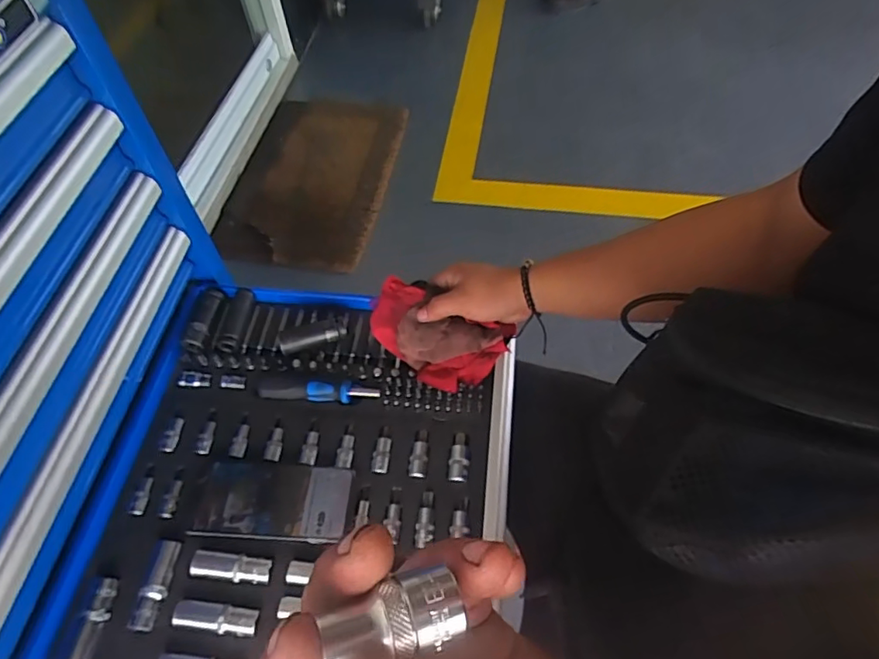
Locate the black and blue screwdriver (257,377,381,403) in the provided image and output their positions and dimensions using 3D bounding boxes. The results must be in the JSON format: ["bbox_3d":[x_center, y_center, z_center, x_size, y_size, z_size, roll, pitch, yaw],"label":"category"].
[{"bbox_3d":[-0.138,0.068,0.636,0.138,0.019,0.022,2,56,5],"label":"black and blue screwdriver"}]

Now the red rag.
[{"bbox_3d":[-0.005,0.008,0.613,0.149,0.080,0.078,15,58,13],"label":"red rag"}]

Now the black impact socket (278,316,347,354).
[{"bbox_3d":[-0.150,0.003,0.659,0.078,0.027,0.026,-18,57,-9],"label":"black impact socket"}]

